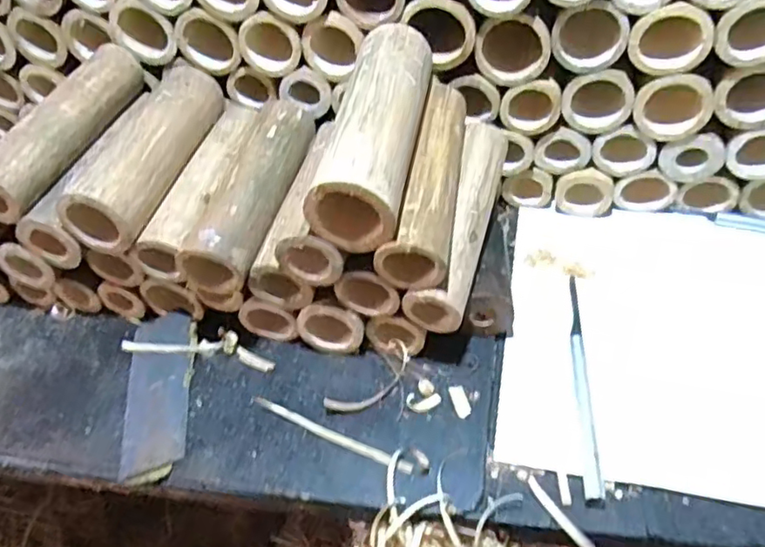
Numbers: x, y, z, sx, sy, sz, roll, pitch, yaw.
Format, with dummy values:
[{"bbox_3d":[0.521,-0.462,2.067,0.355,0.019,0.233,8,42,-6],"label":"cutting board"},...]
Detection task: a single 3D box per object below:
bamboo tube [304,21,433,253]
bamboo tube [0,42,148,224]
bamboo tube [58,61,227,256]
[{"bbox_3d":[-0.003,-0.109,0.424,0.052,0.053,0.187,7,53,9],"label":"bamboo tube"},{"bbox_3d":[-0.257,-0.122,0.493,0.041,0.052,0.183,15,55,14],"label":"bamboo tube"},{"bbox_3d":[-0.188,-0.107,0.492,0.049,0.059,0.184,10,54,11],"label":"bamboo tube"}]

